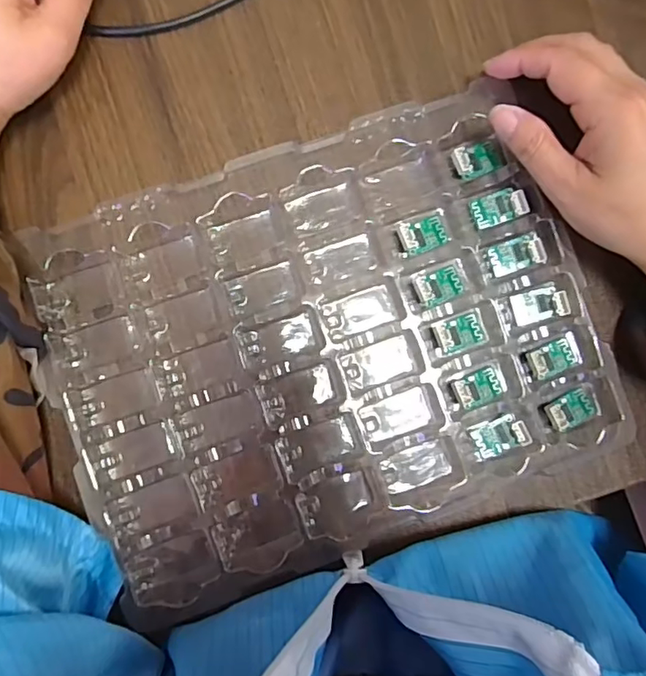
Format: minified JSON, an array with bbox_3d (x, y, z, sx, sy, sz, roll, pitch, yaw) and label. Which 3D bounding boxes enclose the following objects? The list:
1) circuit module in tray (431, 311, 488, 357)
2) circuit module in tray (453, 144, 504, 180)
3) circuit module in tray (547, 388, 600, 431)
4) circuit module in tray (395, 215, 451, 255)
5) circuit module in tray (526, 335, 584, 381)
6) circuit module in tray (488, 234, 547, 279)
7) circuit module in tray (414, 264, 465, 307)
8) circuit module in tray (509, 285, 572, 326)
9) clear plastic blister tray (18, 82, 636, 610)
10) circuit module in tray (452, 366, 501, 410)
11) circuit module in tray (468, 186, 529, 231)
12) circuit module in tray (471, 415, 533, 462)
[{"bbox_3d":[0.074,-0.002,0.292,0.030,0.006,0.018,-16,90,-4],"label":"circuit module in tray"},{"bbox_3d":[0.085,-0.098,0.296,0.026,0.009,0.017,-20,90,-4],"label":"circuit module in tray"},{"bbox_3d":[0.138,0.041,0.295,0.030,0.008,0.019,-19,90,-4],"label":"circuit module in tray"},{"bbox_3d":[0.055,-0.056,0.292,0.029,0.007,0.017,-20,90,-4],"label":"circuit module in tray"},{"bbox_3d":[0.128,0.011,0.296,0.031,0.006,0.017,-16,90,-4],"label":"circuit module in tray"},{"bbox_3d":[0.107,-0.046,0.296,0.029,0.004,0.018,-18,84,20],"label":"circuit module in tray"},{"bbox_3d":[0.064,-0.029,0.292,0.027,0.007,0.018,-21,90,-4],"label":"circuit module in tray"},{"bbox_3d":[0.120,-0.019,0.295,0.027,0.010,0.017,-13,90,-4],"label":"circuit module in tray"},{"bbox_3d":[0.004,0.004,0.286,0.270,0.025,0.212,-19,90,-4],"label":"clear plastic blister tray"},{"bbox_3d":[0.085,0.028,0.291,0.026,0.006,0.017,-21,90,-4],"label":"circuit module in tray"},{"bbox_3d":[0.098,-0.073,0.297,0.029,0.004,0.019,-18,80,17],"label":"circuit module in tray"},{"bbox_3d":[0.095,0.054,0.290,0.030,0.008,0.017,-21,90,-4],"label":"circuit module in tray"}]

